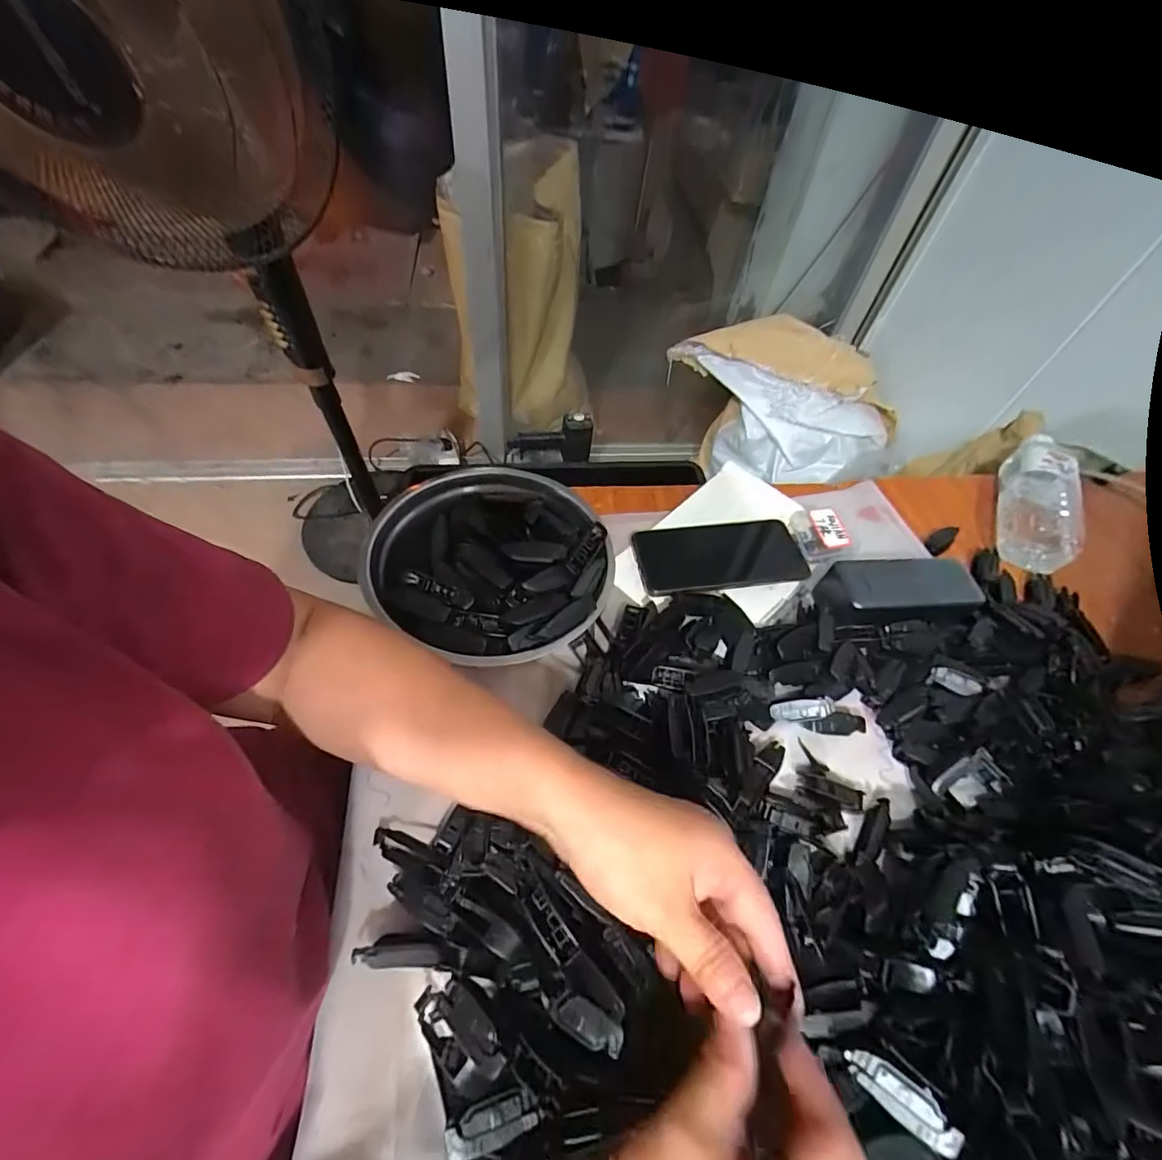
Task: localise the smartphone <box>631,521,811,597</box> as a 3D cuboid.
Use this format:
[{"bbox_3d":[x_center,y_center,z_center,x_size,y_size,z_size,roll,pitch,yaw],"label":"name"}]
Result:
[{"bbox_3d":[0.141,-0.022,0.502,0.165,0.012,0.084,-4,55,-8],"label":"smartphone"}]

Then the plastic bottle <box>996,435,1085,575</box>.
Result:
[{"bbox_3d":[0.516,-0.088,0.552,0.078,0.060,0.175,28,57,15],"label":"plastic bottle"}]

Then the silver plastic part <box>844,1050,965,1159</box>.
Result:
[{"bbox_3d":[0.159,0.257,0.245,0.050,0.010,0.019,32,58,17],"label":"silver plastic part"}]

